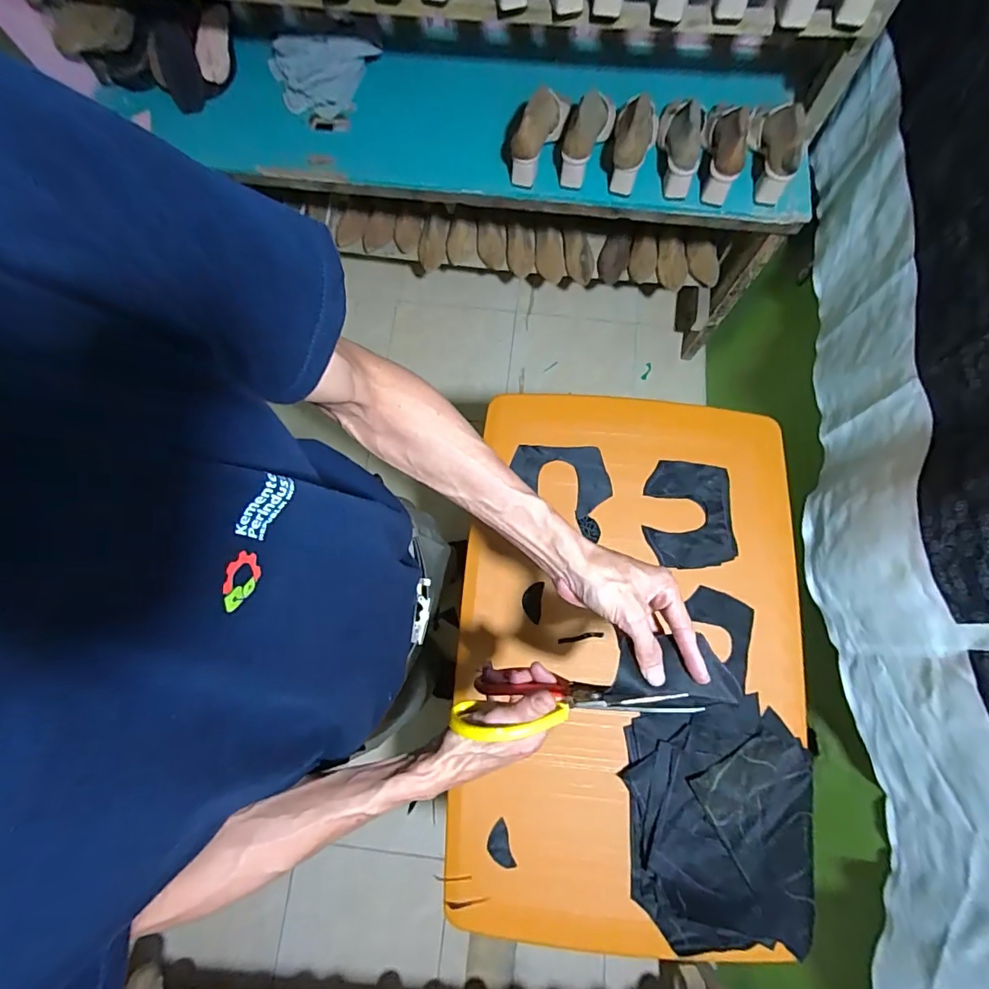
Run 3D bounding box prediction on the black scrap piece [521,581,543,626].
[{"bbox_3d":[0.055,0.156,0.714,0.028,0.007,0.058,6,77,9],"label":"black scrap piece"}]

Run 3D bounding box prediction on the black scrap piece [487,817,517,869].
[{"bbox_3d":[0.006,0.461,0.646,0.030,0.006,0.059,-14,77,-3],"label":"black scrap piece"}]

